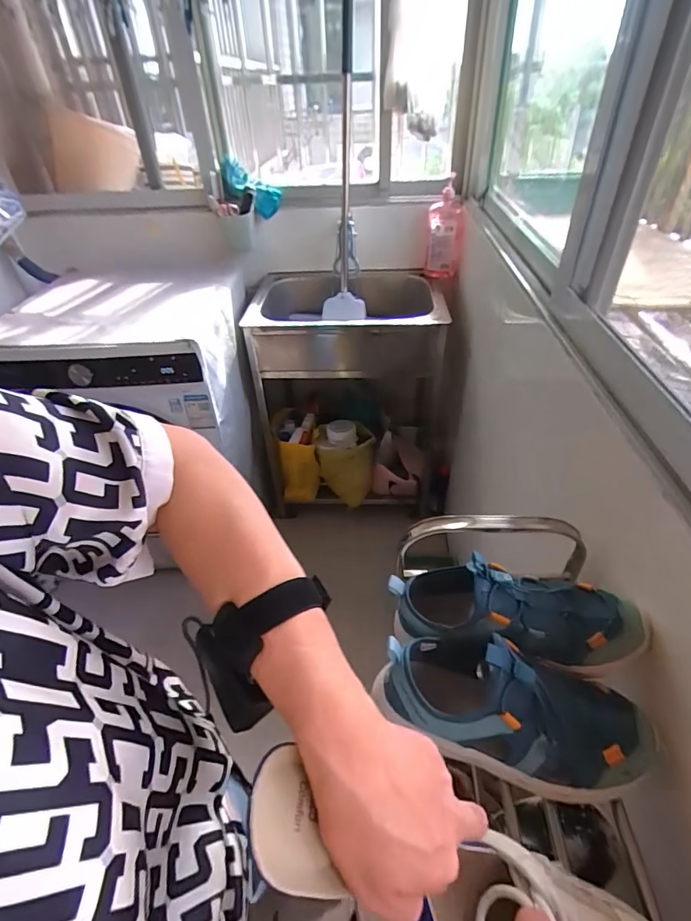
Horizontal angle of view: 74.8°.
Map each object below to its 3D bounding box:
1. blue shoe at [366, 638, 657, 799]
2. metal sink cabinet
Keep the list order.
[{"bbox_3d":[0.156,0.221,0.417,0.227,0.115,0.096,8,41,13],"label":"blue shoe"},{"bbox_3d":[-0.003,-0.212,1.562,0.553,0.717,0.458,-5,40,-3],"label":"metal sink cabinet"}]

